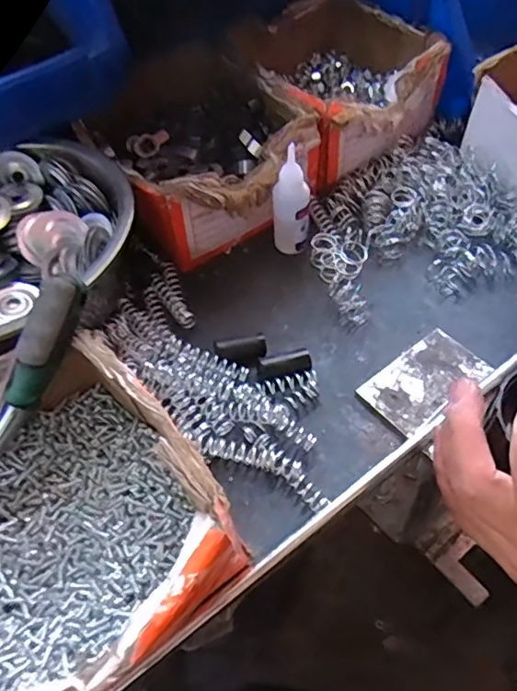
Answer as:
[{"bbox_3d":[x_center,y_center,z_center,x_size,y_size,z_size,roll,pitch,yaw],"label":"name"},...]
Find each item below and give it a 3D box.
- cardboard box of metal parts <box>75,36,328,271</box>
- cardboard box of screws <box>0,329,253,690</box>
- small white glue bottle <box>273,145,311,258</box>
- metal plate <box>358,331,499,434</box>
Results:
[{"bbox_3d":[-0.044,-0.150,0.420,0.146,0.081,0.160,-35,59,-20],"label":"cardboard box of metal parts"},{"bbox_3d":[-0.103,0.087,0.251,0.144,0.076,0.157,-34,59,-19],"label":"cardboard box of screws"},{"bbox_3d":[0.023,-0.100,0.372,0.025,0.083,0.024,3,54,6],"label":"small white glue bottle"},{"bbox_3d":[0.102,0.022,0.329,0.073,0.007,0.043,-34,59,-19],"label":"metal plate"}]

